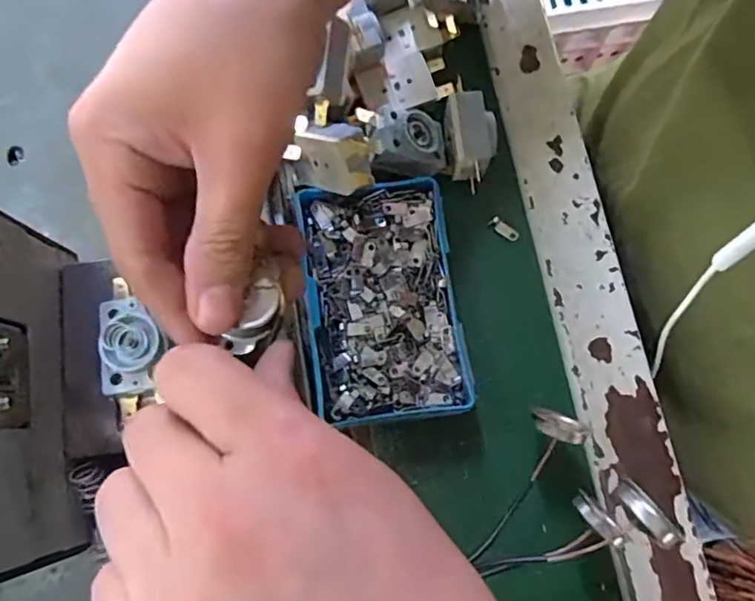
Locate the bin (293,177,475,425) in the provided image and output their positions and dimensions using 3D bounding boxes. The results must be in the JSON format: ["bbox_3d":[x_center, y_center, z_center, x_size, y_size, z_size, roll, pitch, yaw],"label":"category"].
[{"bbox_3d":[0.002,-0.001,0.283,0.070,0.029,0.113,-7,76,-2],"label":"bin"}]

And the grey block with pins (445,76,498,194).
[{"bbox_3d":[0.049,-0.085,0.303,0.023,0.022,0.048,-4,76,-1],"label":"grey block with pins"}]

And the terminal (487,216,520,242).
[{"bbox_3d":[0.067,-0.038,0.306,0.017,0.004,0.007,35,80,7],"label":"terminal"}]

